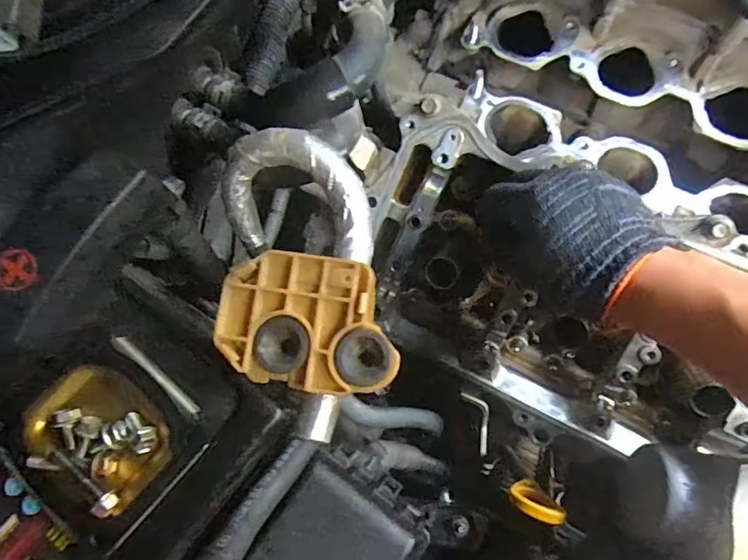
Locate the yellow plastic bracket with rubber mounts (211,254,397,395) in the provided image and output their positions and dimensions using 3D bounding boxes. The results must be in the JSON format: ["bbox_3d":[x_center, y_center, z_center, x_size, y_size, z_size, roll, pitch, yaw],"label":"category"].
[{"bbox_3d":[-0.030,0.020,0.243,0.084,0.018,0.058,10,75,4],"label":"yellow plastic bracket with rubber mounts"}]

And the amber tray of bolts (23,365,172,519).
[{"bbox_3d":[-0.125,0.069,0.231,0.063,0.012,0.048,37,79,10],"label":"amber tray of bolts"}]

